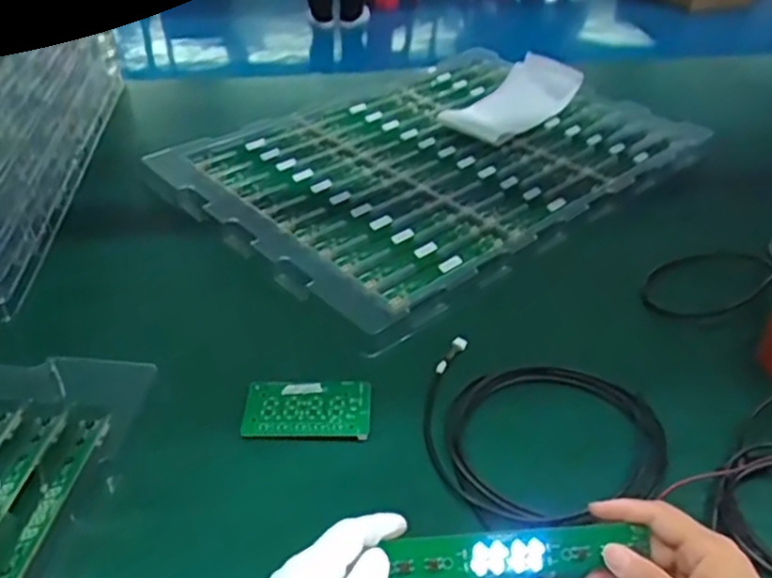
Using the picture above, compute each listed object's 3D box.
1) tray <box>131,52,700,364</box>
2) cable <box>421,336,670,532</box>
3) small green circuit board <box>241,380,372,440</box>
[{"bbox_3d":[0.065,-0.189,0.951,0.639,0.051,0.480,-25,47,-30],"label":"tray"},{"bbox_3d":[0.125,0.123,0.588,0.209,0.036,0.182,16,41,16],"label":"cable"},{"bbox_3d":[-0.067,0.103,0.608,0.106,0.007,0.060,0,45,1],"label":"small green circuit board"}]

